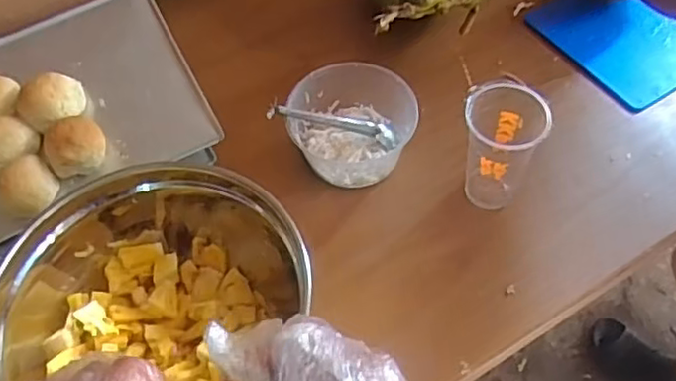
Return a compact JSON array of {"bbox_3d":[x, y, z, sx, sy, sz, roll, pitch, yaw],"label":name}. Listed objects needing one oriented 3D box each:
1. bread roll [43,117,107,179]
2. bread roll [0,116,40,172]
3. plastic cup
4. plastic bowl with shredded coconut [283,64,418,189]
[{"bbox_3d":[-0.345,-0.057,0.832,0.078,0.044,0.065,-5,58,0],"label":"bread roll"},{"bbox_3d":[-0.442,-0.063,0.844,0.067,0.038,0.083,37,66,23],"label":"bread roll"},{"bbox_3d":[0.198,-0.056,0.809,0.086,0.155,0.104,14,60,11],"label":"plastic cup"},{"bbox_3d":[0.019,-0.095,0.887,0.154,0.075,0.159,-1,58,2],"label":"plastic bowl with shredded coconut"}]

